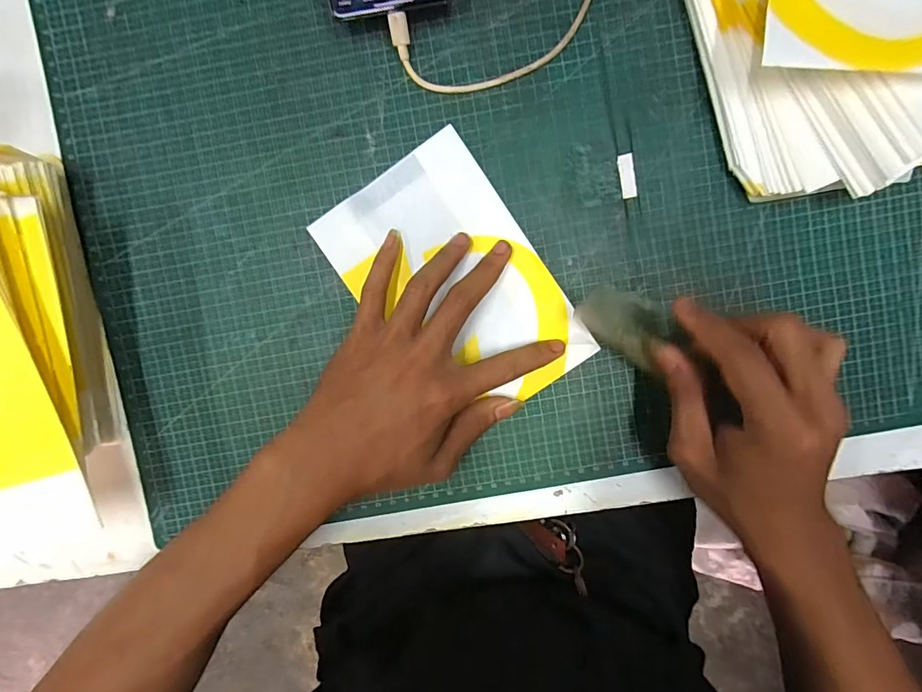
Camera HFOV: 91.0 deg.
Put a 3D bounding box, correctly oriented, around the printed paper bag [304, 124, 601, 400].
[{"bbox_3d":[-0.004,-0.038,0.298,0.112,0.004,0.173,-34,92,3],"label":"printed paper bag"}]

